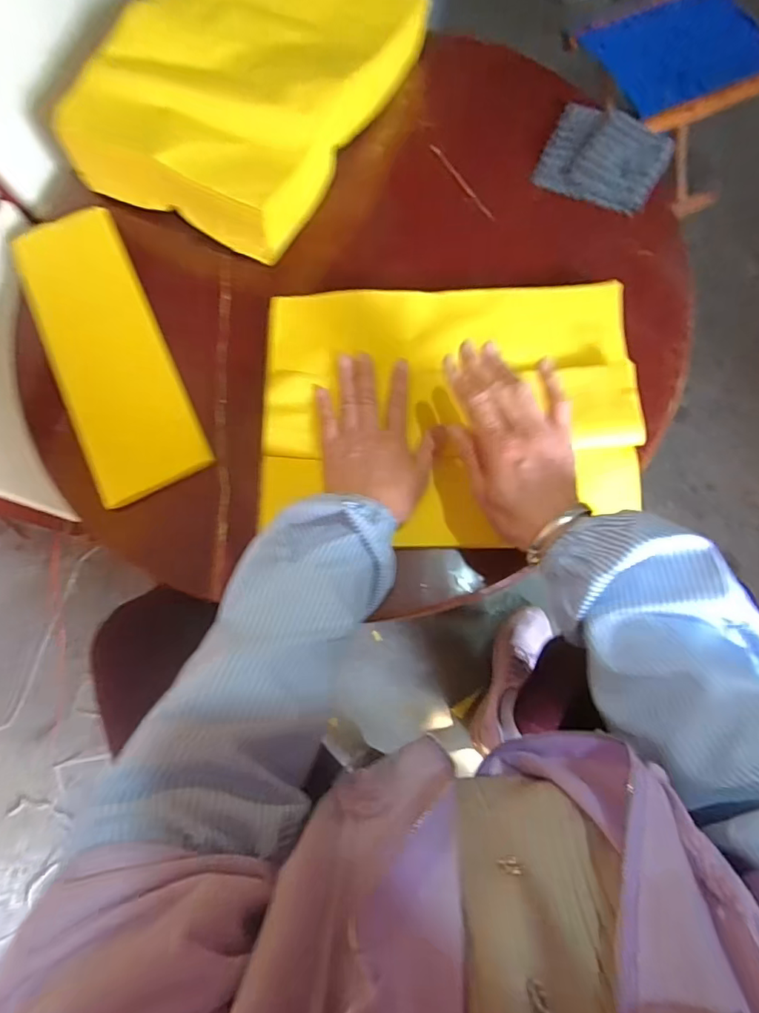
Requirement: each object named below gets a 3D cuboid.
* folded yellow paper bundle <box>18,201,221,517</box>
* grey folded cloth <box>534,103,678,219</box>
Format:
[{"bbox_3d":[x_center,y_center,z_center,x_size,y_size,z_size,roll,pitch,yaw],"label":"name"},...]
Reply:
[{"bbox_3d":[-0.298,-0.176,0.545,0.118,0.012,0.365,-26,77,-5],"label":"folded yellow paper bundle"},{"bbox_3d":[0.258,-0.401,0.576,0.130,0.009,0.125,28,78,8],"label":"grey folded cloth"}]

